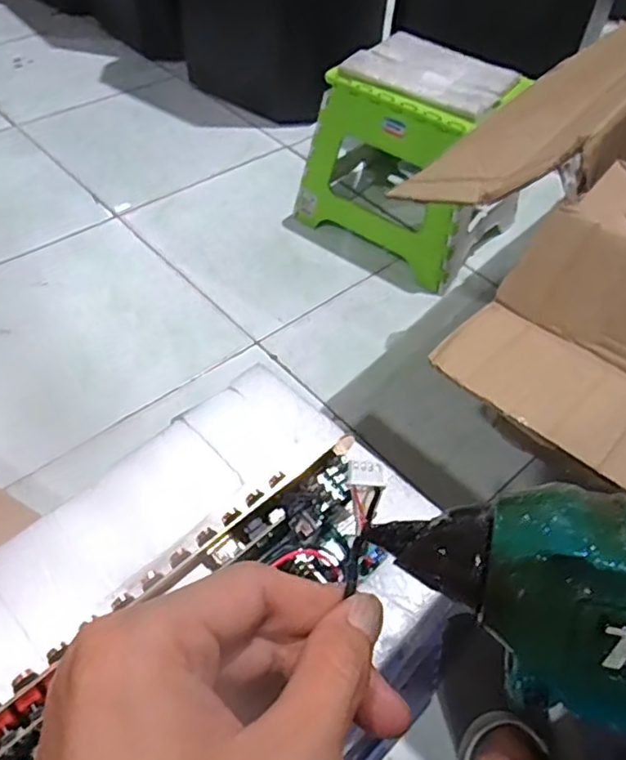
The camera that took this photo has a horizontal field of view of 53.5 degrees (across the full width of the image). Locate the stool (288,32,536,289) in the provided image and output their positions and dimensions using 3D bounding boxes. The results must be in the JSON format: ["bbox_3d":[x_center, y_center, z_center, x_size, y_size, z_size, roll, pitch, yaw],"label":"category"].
[{"bbox_3d":[0.175,-0.382,1.051,0.306,0.278,0.265,32,55,21],"label":"stool"}]

